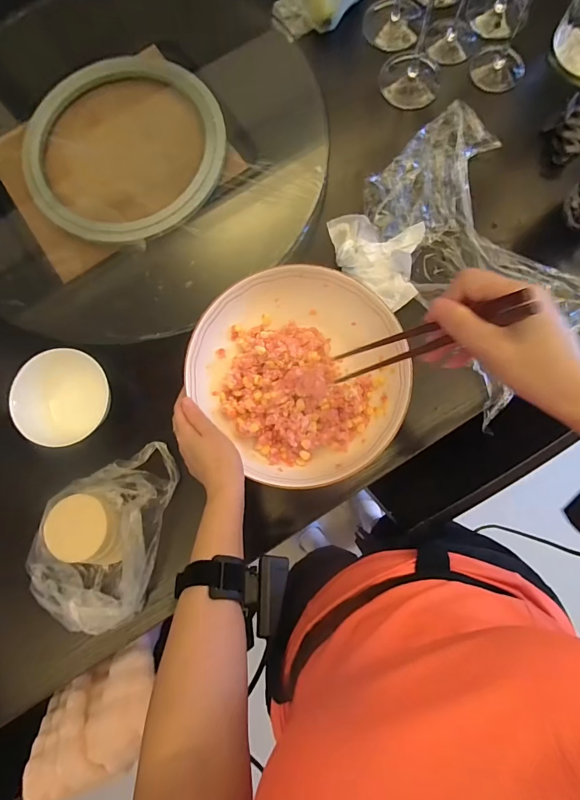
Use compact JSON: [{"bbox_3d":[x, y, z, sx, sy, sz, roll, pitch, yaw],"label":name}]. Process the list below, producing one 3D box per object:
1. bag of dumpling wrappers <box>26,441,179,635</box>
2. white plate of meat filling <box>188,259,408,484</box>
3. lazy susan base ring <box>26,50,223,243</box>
[{"bbox_3d":[-0.225,0.161,0.478,0.142,0.057,0.222,24,83,6],"label":"bag of dumpling wrappers"},{"bbox_3d":[0.010,-0.029,0.474,0.250,0.067,0.252,0,81,2],"label":"white plate of meat filling"},{"bbox_3d":[-0.241,-0.369,0.565,0.292,0.022,0.305,0,81,2],"label":"lazy susan base ring"}]

